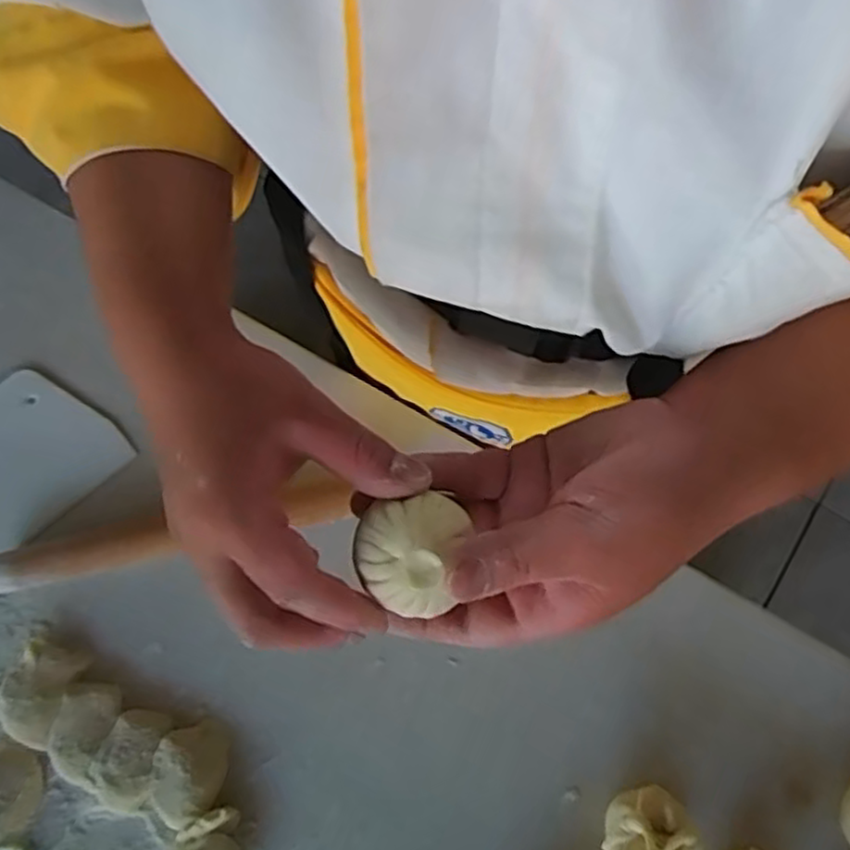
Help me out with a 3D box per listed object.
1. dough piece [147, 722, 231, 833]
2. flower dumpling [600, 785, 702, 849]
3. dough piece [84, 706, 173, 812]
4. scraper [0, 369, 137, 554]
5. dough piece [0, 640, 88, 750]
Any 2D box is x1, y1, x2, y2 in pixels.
[{"bbox_3d":[-0.137,0.203,0.415,0.041,0.013,0.054,0,71,0],"label":"dough piece"},{"bbox_3d":[0.122,0.225,0.387,0.045,0.041,0.043,-40,77,-10],"label":"flower dumpling"},{"bbox_3d":[-0.173,0.197,0.420,0.036,0.015,0.055,18,72,6],"label":"dough piece"},{"bbox_3d":[-0.285,0.031,0.474,0.145,0.006,0.103,-43,77,-9],"label":"scraper"},{"bbox_3d":[-0.234,0.162,0.429,0.038,0.014,0.054,15,72,5],"label":"dough piece"}]

